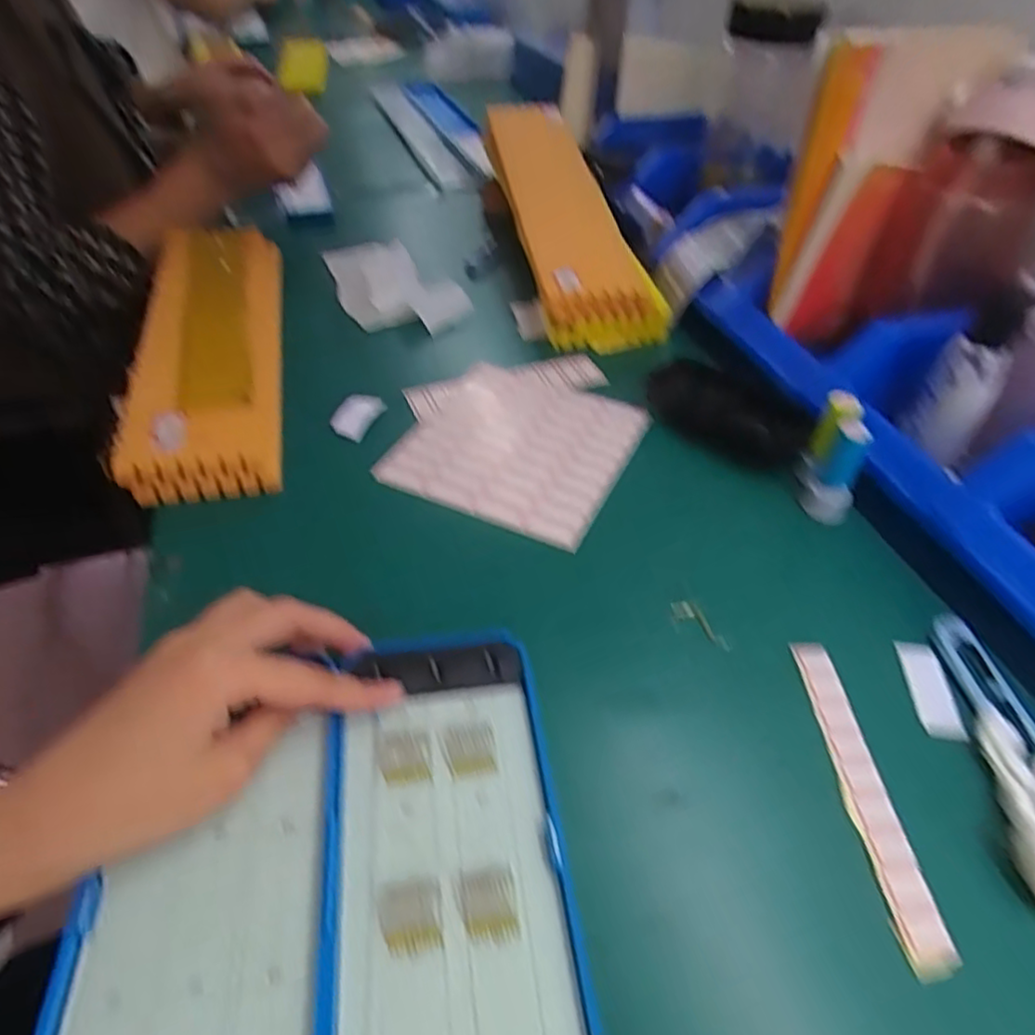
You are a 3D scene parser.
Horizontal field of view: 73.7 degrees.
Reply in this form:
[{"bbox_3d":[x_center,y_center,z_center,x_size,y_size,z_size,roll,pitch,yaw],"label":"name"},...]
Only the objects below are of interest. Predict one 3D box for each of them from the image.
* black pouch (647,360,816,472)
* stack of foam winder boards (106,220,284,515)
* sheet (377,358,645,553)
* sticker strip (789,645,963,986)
[{"bbox_3d":[0.133,-0.067,0.455,0.047,0.034,0.113,-33,53,-30],"label":"black pouch"},{"bbox_3d":[-0.228,-0.135,0.523,0.098,0.036,0.344,-10,45,-11],"label":"stack of foam winder boards"},{"bbox_3d":[0.001,-0.052,0.456,0.139,0.007,0.141,19,47,18],"label":"sheet"},{"bbox_3d":[0.150,0.116,0.299,0.020,0.005,0.140,1,44,-2],"label":"sticker strip"}]

